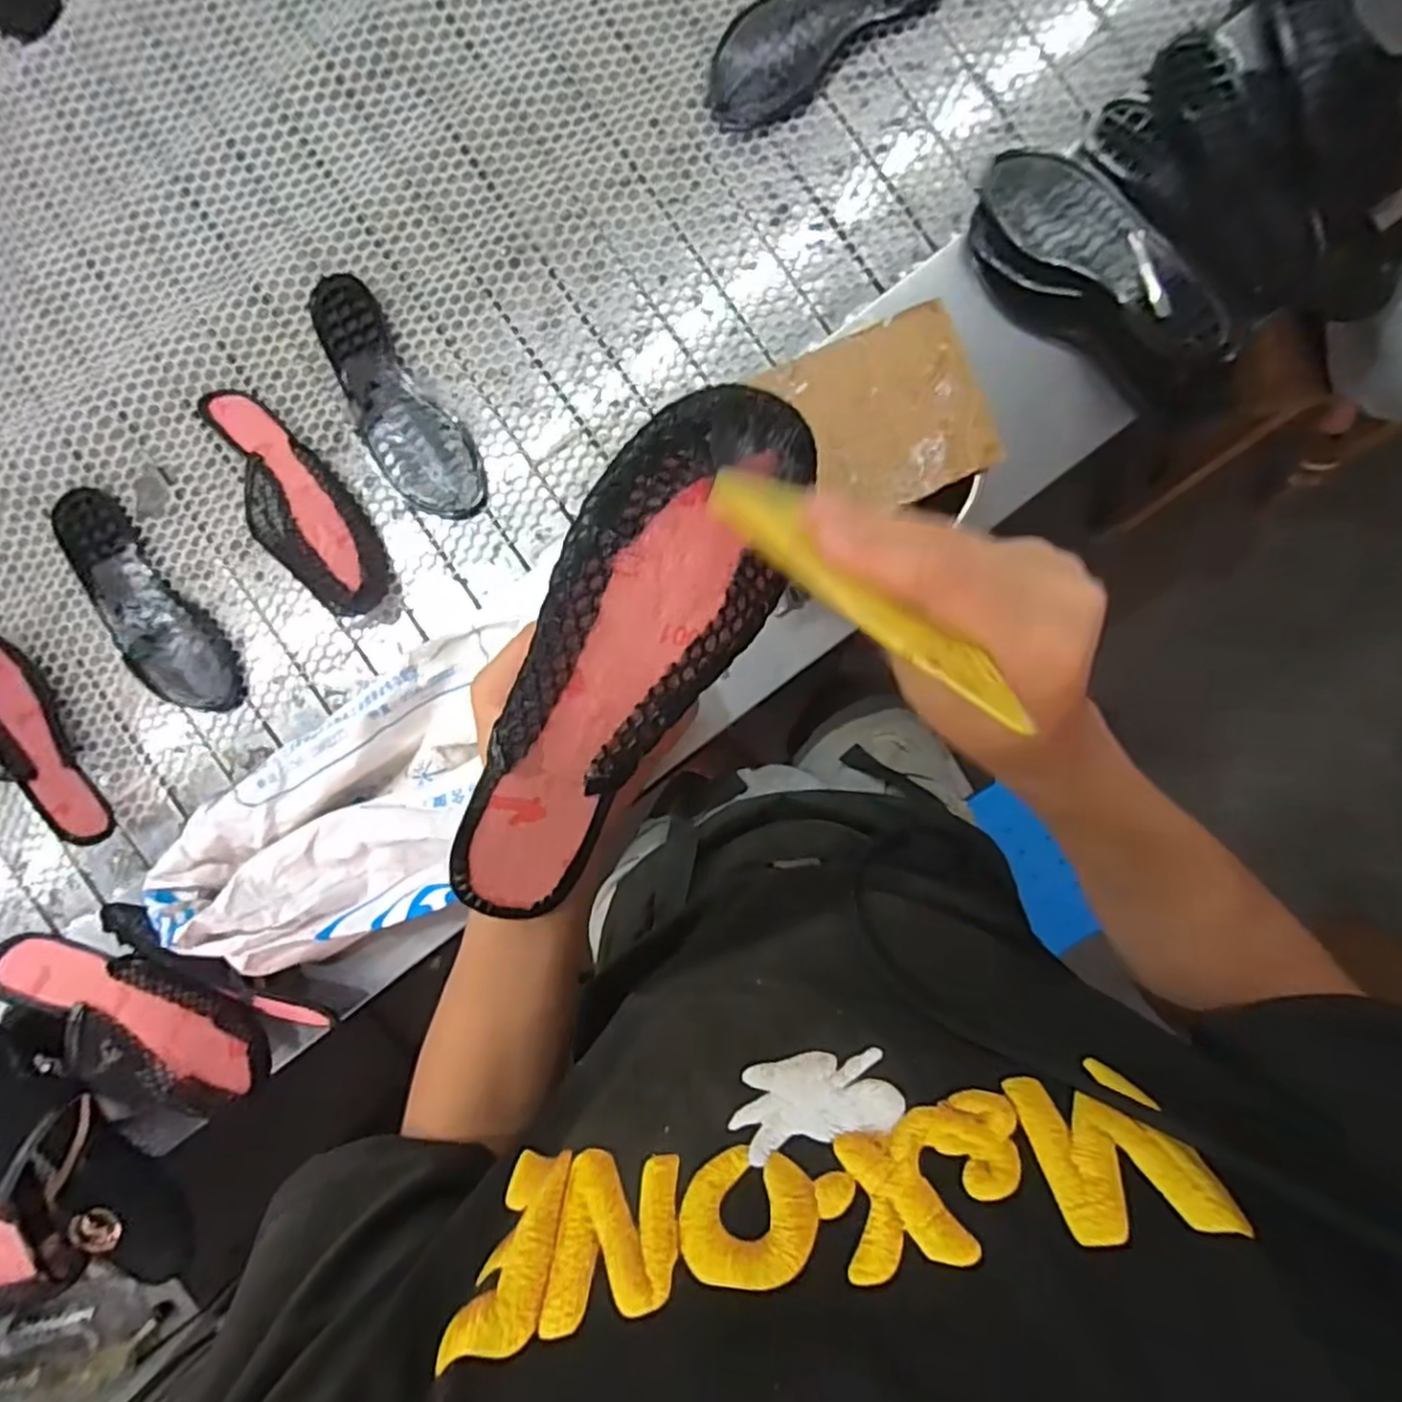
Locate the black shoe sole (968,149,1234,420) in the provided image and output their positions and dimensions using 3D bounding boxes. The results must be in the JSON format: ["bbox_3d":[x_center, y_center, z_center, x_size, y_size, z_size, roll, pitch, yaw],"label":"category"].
[{"bbox_3d":[0.357,-0.377,0.641,0.121,0.066,0.290,-42,90,3],"label":"black shoe sole"}]

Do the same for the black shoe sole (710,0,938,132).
[{"bbox_3d":[0.117,-0.663,0.695,0.259,0.020,0.102,-37,93,1],"label":"black shoe sole"}]

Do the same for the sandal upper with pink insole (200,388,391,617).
[{"bbox_3d":[-0.396,-0.191,0.692,0.080,0.059,0.240,-37,90,3],"label":"sandal upper with pink insole"}]

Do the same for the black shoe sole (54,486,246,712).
[{"bbox_3d":[-0.563,-0.095,0.714,0.086,0.020,0.256,-37,93,1],"label":"black shoe sole"}]

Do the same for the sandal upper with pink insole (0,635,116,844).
[{"bbox_3d":[-0.666,0.037,0.688,0.052,0.079,0.236,-25,91,3],"label":"sandal upper with pink insole"}]

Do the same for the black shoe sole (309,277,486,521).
[{"bbox_3d":[-0.307,-0.300,0.710,0.085,0.017,0.257,-31,93,1],"label":"black shoe sole"}]

